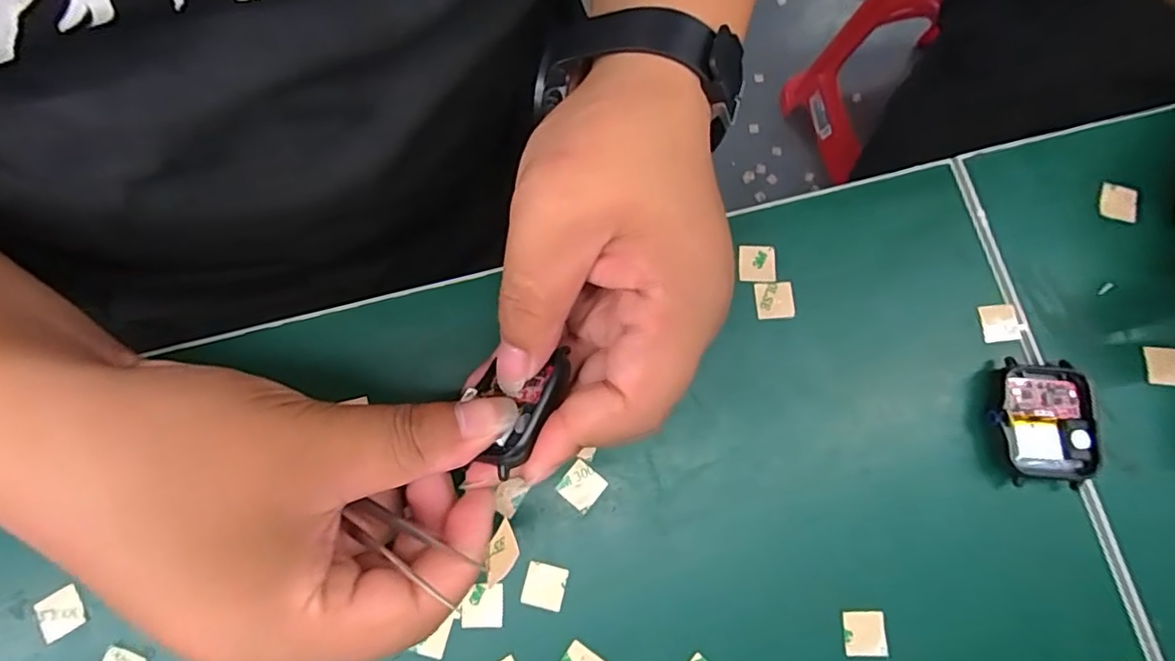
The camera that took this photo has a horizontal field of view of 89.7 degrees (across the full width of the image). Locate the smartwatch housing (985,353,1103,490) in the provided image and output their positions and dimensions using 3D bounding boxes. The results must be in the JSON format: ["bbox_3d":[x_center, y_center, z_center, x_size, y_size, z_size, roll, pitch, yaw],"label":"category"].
[{"bbox_3d":[0.178,0.036,0.234,0.038,0.012,0.047,3,79,0],"label":"smartwatch housing"}]

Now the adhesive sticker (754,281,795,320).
[{"bbox_3d":[0.078,-0.013,0.246,0.015,0.004,0.016,-3,79,-1],"label":"adhesive sticker"}]

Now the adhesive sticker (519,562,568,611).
[{"bbox_3d":[-0.016,0.097,0.223,0.015,0.004,0.015,15,79,2],"label":"adhesive sticker"}]

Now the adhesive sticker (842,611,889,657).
[{"bbox_3d":[0.104,0.114,0.222,0.015,0.004,0.016,-1,79,-1],"label":"adhesive sticker"}]

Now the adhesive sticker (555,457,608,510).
[{"bbox_3d":[-0.003,0.061,0.232,0.015,0.004,0.015,41,85,4],"label":"adhesive sticker"}]

